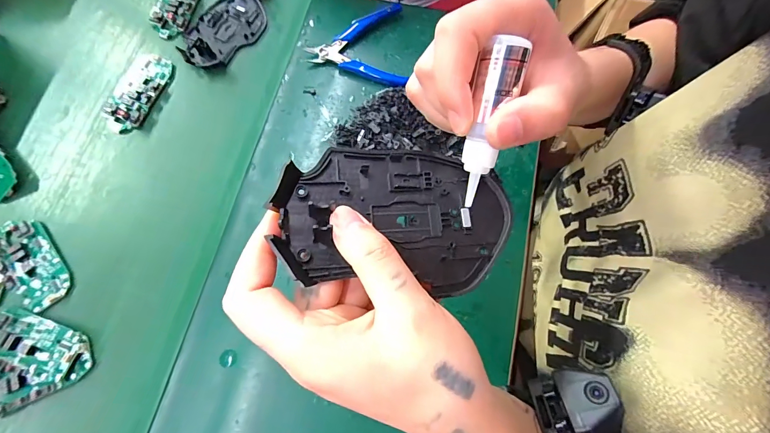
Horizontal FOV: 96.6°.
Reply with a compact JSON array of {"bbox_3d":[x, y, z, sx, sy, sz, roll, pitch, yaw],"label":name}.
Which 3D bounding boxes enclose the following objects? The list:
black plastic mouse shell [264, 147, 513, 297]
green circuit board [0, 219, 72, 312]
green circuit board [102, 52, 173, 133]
[{"bbox_3d":[0.006,-0.001,0.169,0.112,0.020,0.069,4,74,-1],"label":"black plastic mouse shell"},{"bbox_3d":[-0.341,0.044,0.324,0.048,0.012,0.095,-38,79,-11],"label":"green circuit board"},{"bbox_3d":[-0.276,-0.139,0.382,0.048,0.010,0.098,16,74,3],"label":"green circuit board"}]

